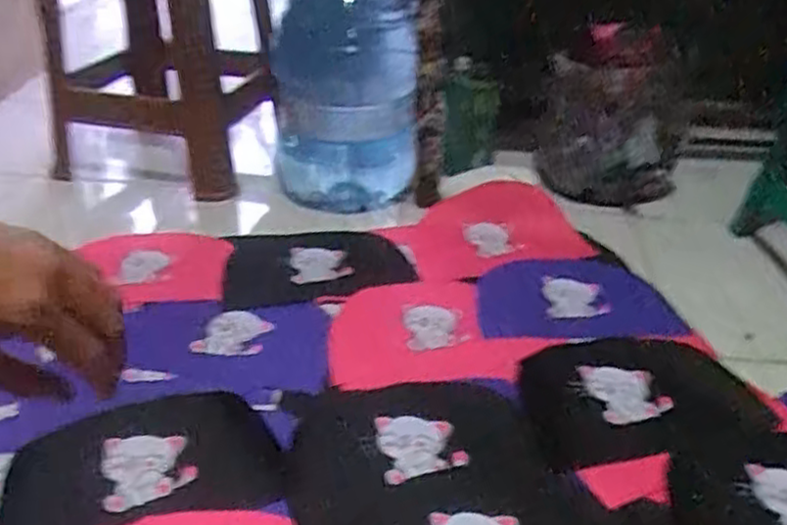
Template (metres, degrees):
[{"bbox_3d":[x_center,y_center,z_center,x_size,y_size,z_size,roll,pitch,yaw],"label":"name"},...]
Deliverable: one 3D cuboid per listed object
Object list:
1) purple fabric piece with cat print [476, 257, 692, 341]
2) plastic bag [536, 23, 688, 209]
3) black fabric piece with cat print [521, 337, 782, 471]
[{"bbox_3d":[0.255,0.042,1.056,0.268,0.015,0.198,0,31,-2],"label":"purple fabric piece with cat print"},{"bbox_3d":[0.378,-0.259,1.287,0.238,0.259,0.152,17,34,25],"label":"plastic bag"},{"bbox_3d":[0.289,0.156,0.886,0.280,0.011,0.199,-5,31,-10],"label":"black fabric piece with cat print"}]

